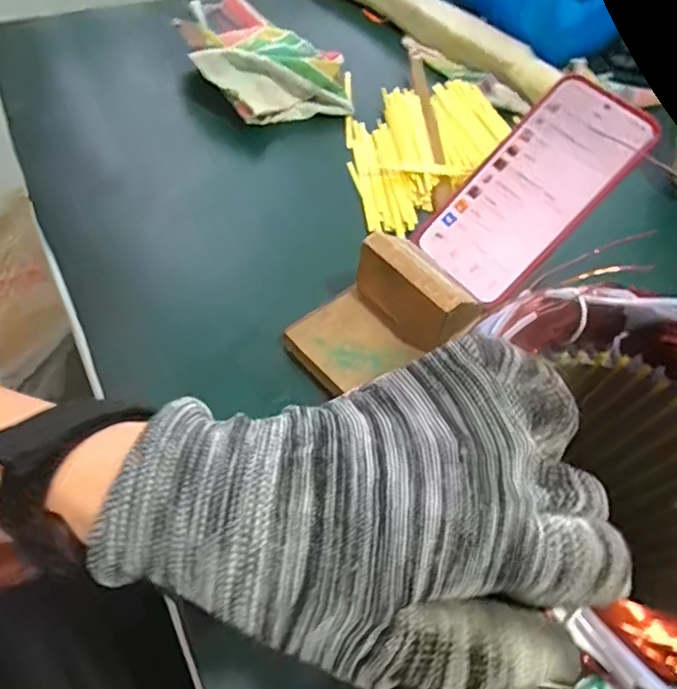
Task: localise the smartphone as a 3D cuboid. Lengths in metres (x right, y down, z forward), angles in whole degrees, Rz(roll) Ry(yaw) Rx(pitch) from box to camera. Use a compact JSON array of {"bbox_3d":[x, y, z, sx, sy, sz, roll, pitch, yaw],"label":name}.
[{"bbox_3d":[0.135,-0.107,0.401,0.161,0.006,0.082,-45,72,11],"label":"smartphone"}]

